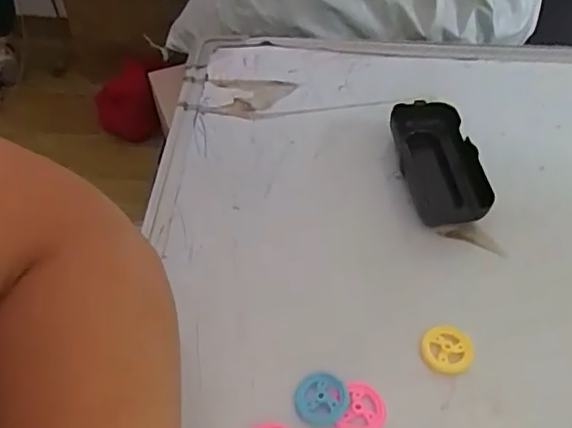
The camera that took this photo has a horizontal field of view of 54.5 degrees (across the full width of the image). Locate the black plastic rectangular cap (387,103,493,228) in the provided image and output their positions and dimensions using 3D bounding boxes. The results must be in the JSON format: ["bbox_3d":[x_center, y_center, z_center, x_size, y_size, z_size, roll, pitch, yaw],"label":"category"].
[{"bbox_3d":[0.115,-0.041,0.415,0.051,0.026,0.099,-8,50,-7],"label":"black plastic rectangular cap"}]

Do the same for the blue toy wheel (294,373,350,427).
[{"bbox_3d":[0.020,0.102,0.307,0.029,0.007,0.027,0,50,0],"label":"blue toy wheel"}]

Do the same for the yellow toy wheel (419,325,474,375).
[{"bbox_3d":[0.095,0.080,0.329,0.030,0.005,0.028,0,50,0],"label":"yellow toy wheel"}]

